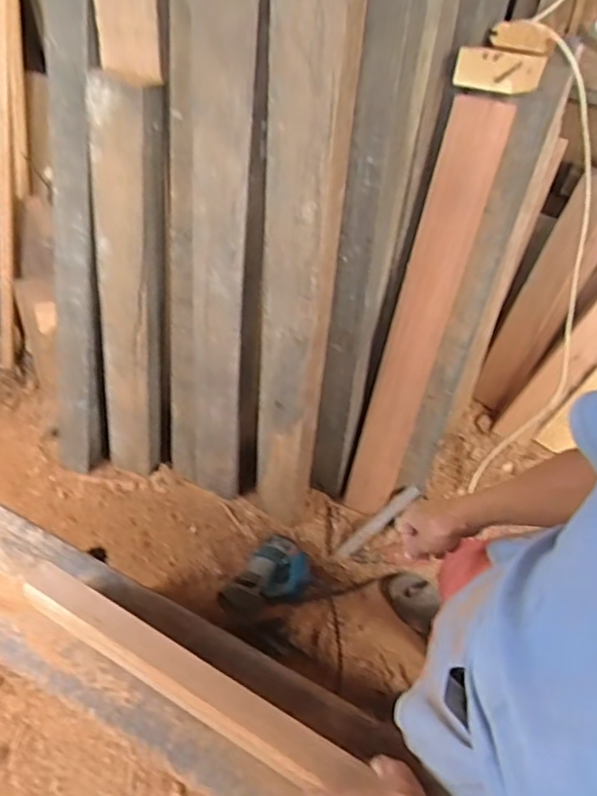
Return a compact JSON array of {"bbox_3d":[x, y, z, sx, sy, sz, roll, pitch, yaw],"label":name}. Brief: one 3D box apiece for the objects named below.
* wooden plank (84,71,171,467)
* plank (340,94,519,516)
[{"bbox_3d":[-0.374,-0.186,1.275,0.157,0.927,0.062,9,39,0],"label":"wooden plank"},{"bbox_3d":[0.249,-0.122,1.270,0.108,0.972,0.058,19,29,12],"label":"plank"}]

